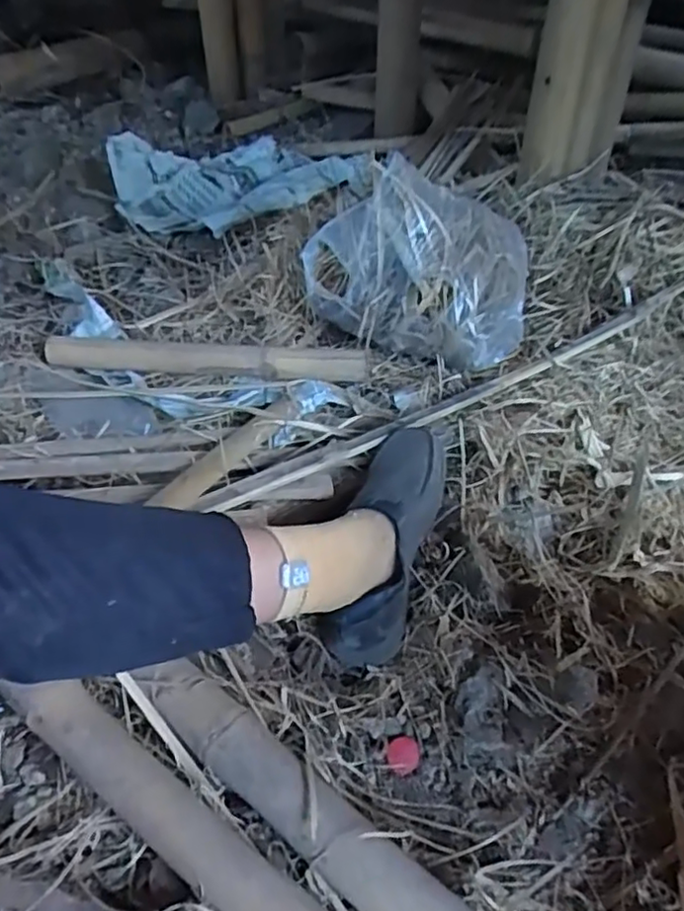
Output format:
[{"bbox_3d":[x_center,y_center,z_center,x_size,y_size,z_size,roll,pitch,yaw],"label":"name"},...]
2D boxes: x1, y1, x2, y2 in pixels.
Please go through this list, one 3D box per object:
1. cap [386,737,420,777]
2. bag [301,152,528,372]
[{"bbox_3d":[0.057,0.278,0.595,0.030,0.011,0.030,2,44,-2],"label":"cap"},{"bbox_3d":[0.104,-0.265,0.867,0.297,0.185,0.173,12,44,9],"label":"bag"}]

